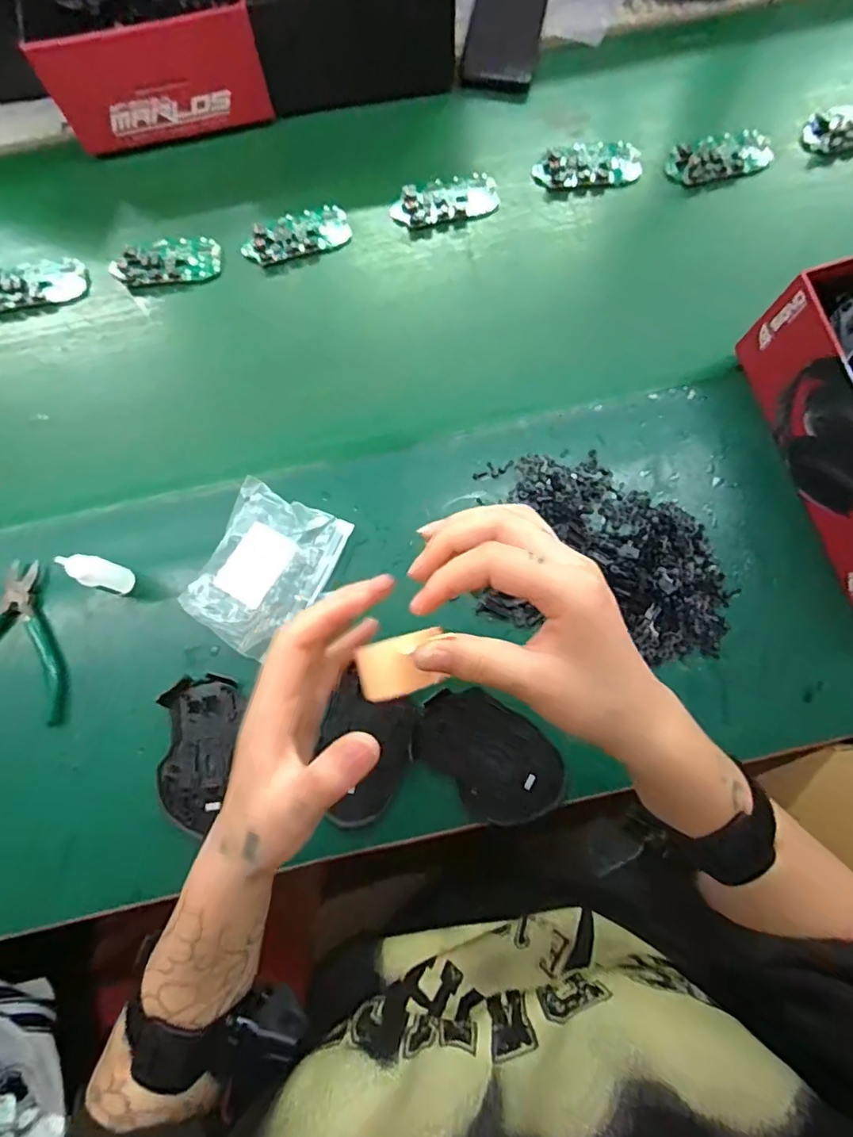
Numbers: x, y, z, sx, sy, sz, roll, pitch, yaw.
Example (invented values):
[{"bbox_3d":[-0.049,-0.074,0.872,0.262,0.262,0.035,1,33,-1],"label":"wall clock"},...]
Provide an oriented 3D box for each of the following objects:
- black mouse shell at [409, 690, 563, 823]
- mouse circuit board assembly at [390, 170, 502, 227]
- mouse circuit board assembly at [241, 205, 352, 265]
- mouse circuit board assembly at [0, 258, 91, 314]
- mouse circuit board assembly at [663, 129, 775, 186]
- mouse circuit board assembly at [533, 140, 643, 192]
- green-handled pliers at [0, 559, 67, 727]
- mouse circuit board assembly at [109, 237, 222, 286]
[{"bbox_3d":[0.045,0.137,0.402,0.110,0.013,0.071,42,81,10],"label":"black mouse shell"},{"bbox_3d":[0.018,-0.345,0.517,0.099,0.013,0.039,-13,76,-2],"label":"mouse circuit board assembly"},{"bbox_3d":[-0.122,-0.310,0.511,0.098,0.017,0.038,-17,76,-3],"label":"mouse circuit board assembly"},{"bbox_3d":[-0.361,-0.259,0.502,0.094,0.019,0.044,-22,77,-4],"label":"mouse circuit board assembly"},{"bbox_3d":[0.278,-0.386,0.521,0.093,0.017,0.047,-12,76,-1],"label":"mouse circuit board assembly"},{"bbox_3d":[0.155,-0.383,0.522,0.101,0.014,0.042,-9,76,-1],"label":"mouse circuit board assembly"},{"bbox_3d":[-0.315,0.054,0.416,0.090,0.012,0.117,2,76,2],"label":"green-handled pliers"},{"bbox_3d":[-0.241,-0.282,0.507,0.098,0.017,0.038,-10,76,-1],"label":"mouse circuit board assembly"}]

